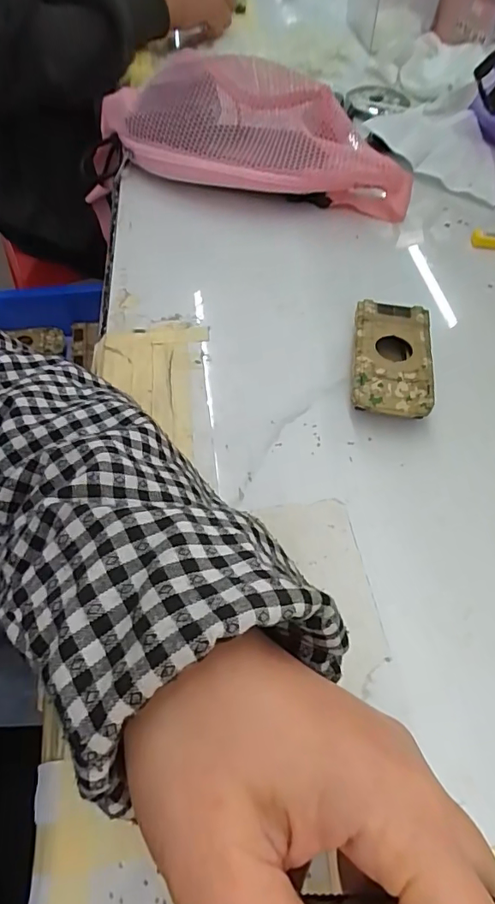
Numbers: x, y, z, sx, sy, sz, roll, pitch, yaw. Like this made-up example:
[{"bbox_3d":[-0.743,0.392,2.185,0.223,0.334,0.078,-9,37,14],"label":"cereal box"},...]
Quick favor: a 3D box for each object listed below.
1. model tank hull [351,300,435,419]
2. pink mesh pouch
[{"bbox_3d":[0.095,-0.059,0.330,0.050,0.026,0.091,8,55,5],"label":"model tank hull"},{"bbox_3d":[0.002,-0.301,0.456,0.292,0.089,0.120,9,55,5],"label":"pink mesh pouch"}]

